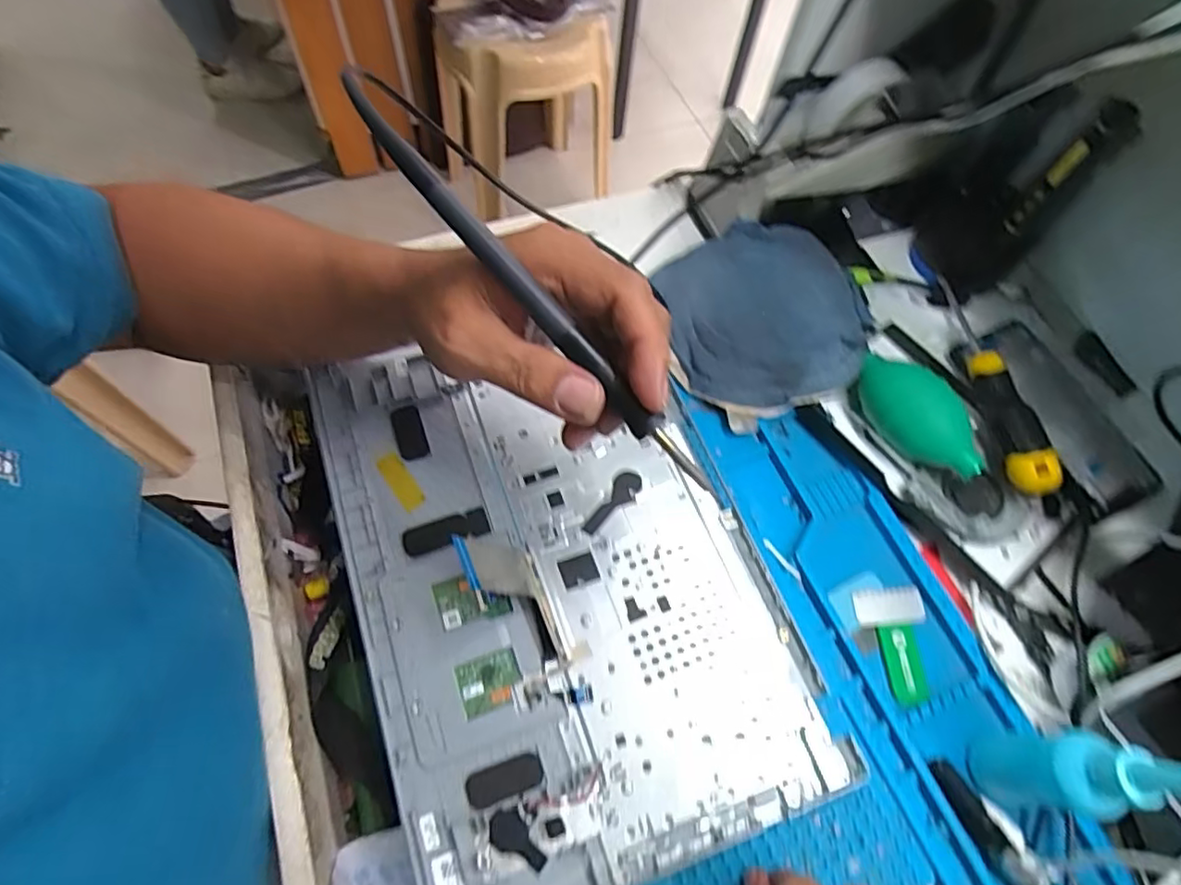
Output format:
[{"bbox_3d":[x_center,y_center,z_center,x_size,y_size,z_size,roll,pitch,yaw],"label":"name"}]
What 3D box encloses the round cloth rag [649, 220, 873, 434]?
[{"bbox_3d":[0.125,-0.094,0.461,0.149,0.032,0.159,-15,66,-8],"label":"round cloth rag"}]

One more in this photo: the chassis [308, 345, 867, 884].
[{"bbox_3d":[-0.024,0.073,0.382,0.229,0.008,0.341,-19,66,-9],"label":"chassis"}]

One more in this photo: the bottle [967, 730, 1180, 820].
[{"bbox_3d":[0.230,0.155,0.287,0.034,0.127,0.036,2,64,-3],"label":"bottle"}]

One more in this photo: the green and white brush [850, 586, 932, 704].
[{"bbox_3d":[0.188,0.123,0.378,0.044,0.010,0.066,-6,65,-3],"label":"green and white brush"}]

